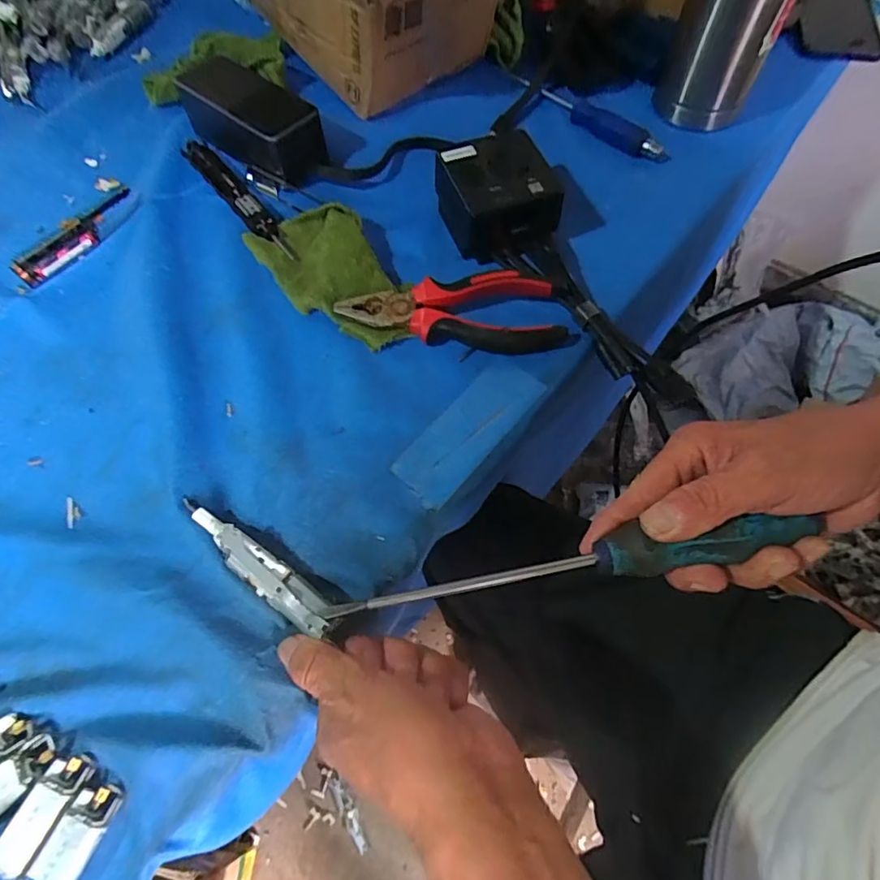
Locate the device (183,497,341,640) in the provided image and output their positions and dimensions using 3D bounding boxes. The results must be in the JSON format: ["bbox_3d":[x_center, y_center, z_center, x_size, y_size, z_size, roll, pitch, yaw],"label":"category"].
[{"bbox_3d":[-0.101,0.067,0.287,0.116,0.011,0.020,34,68,17],"label":"device"}]

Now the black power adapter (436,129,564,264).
[{"bbox_3d":[0.043,-0.181,0.397,0.077,0.046,0.084,-12,64,-6],"label":"black power adapter"}]

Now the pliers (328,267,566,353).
[{"bbox_3d":[0.008,-0.090,0.364,0.150,0.031,0.045,6,63,3],"label":"pliers"}]

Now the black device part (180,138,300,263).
[{"bbox_3d":[-0.164,-0.200,0.429,0.024,0.012,0.168,-36,68,-16],"label":"black device part"}]

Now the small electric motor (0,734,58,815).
[{"bbox_3d":[-0.205,0.162,0.246,0.046,0.007,0.019,-38,69,-17],"label":"small electric motor"}]

